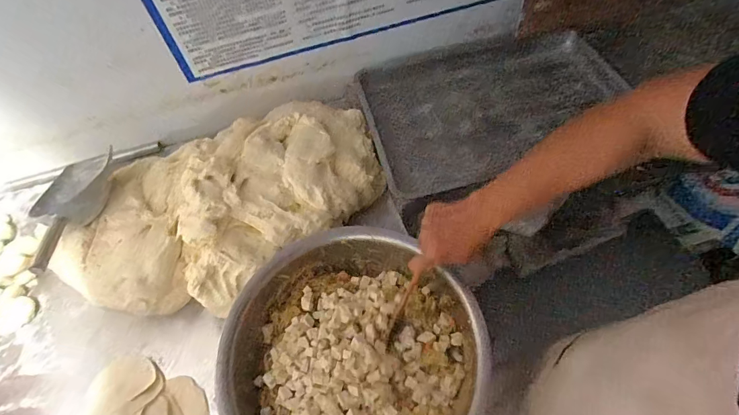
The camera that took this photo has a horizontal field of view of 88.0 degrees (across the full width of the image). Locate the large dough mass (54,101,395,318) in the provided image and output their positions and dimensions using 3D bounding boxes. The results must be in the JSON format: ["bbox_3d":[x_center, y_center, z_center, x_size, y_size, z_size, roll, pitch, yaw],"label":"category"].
[{"bbox_3d":[-0.268,-0.014,0.750,0.643,0.115,0.343,-34,65,-17],"label":"large dough mass"}]

